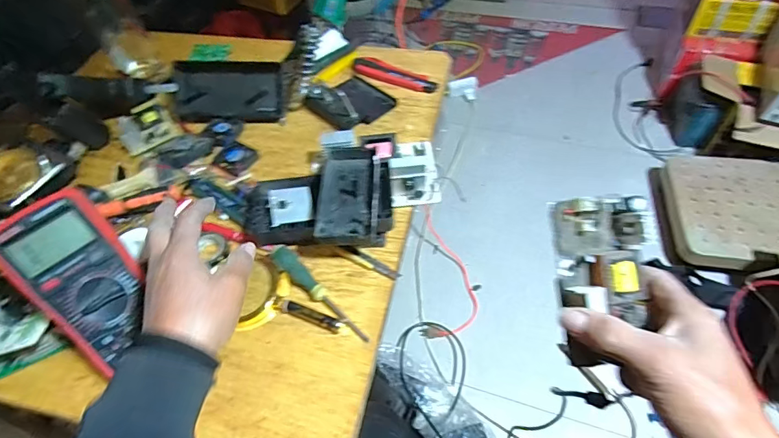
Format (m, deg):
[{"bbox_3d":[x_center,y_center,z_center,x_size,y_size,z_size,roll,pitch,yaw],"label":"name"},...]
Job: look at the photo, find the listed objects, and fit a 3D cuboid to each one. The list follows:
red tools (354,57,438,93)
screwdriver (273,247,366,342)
[{"bbox_3d":[0.008,-0.232,0.719,0.142,0.016,0.045,22,59,20],"label":"red tools"},{"bbox_3d":[-0.078,0.086,0.503,0.145,0.025,0.022,41,67,14],"label":"screwdriver"}]

